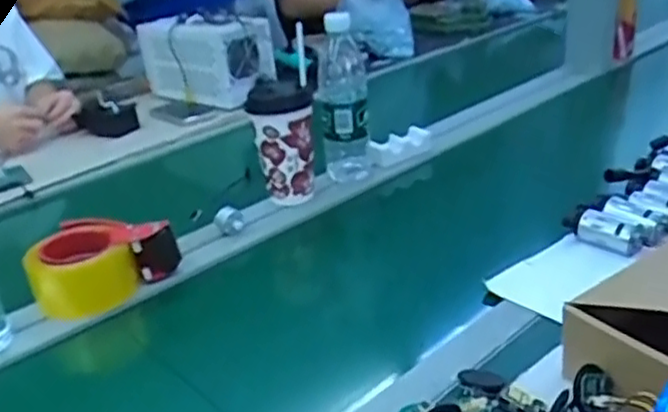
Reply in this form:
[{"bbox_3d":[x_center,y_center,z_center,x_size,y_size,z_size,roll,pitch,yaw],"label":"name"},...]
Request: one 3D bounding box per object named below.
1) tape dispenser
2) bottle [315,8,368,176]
[{"bbox_3d":[-0.262,0.057,0.770,0.151,0.069,0.098,-24,31,-33],"label":"tape dispenser"},{"bbox_3d":[0.014,-0.141,0.944,0.066,0.224,0.053,-4,26,4],"label":"bottle"}]

